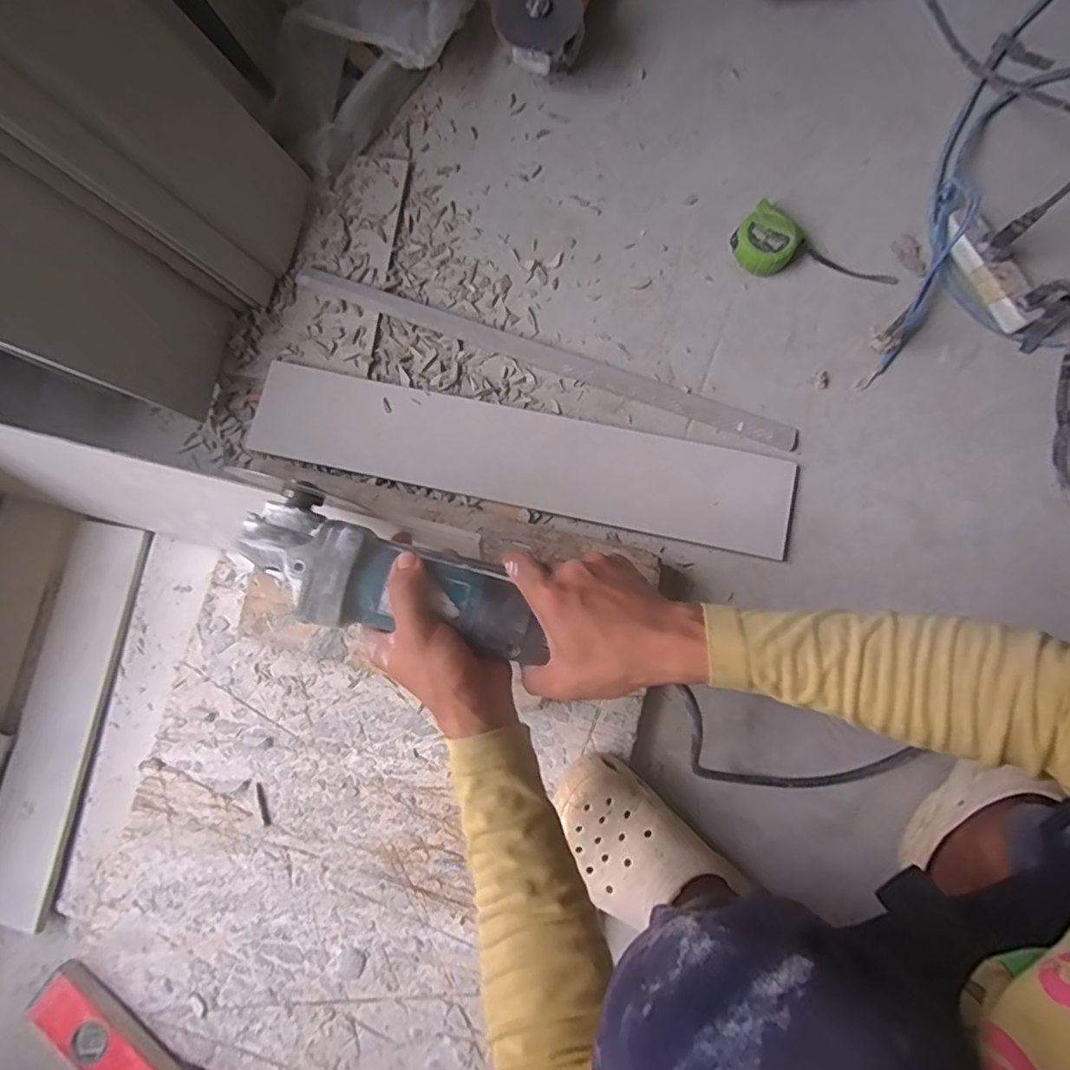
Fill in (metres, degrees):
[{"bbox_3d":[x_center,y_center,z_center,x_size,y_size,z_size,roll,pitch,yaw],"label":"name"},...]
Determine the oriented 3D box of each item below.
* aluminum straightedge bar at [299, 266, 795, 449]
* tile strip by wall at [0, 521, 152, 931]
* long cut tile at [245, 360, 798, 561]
[{"bbox_3d":[0.007,-0.200,0.631,0.579,0.014,0.029,21,84,6],"label":"aluminum straightedge bar"},{"bbox_3d":[-0.513,0.196,0.608,0.098,0.007,0.403,12,86,12],"label":"tile strip by wall"},{"bbox_3d":[-0.020,-0.082,0.601,0.573,0.015,0.105,13,86,4],"label":"long cut tile"}]

